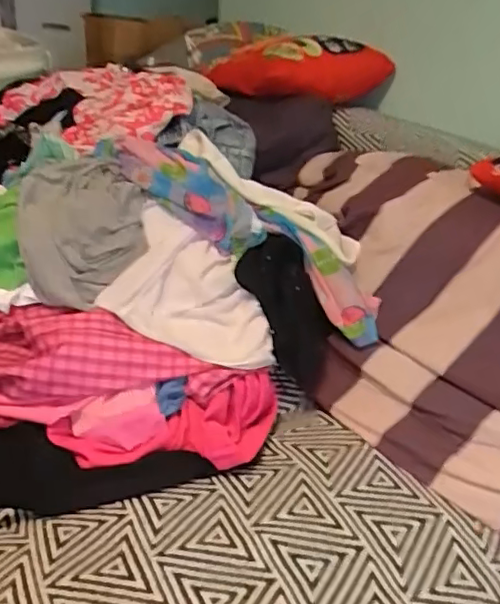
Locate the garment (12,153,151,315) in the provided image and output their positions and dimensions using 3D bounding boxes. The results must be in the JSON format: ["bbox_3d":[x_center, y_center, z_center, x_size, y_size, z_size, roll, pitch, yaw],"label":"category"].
[{"bbox_3d":[-0.254,-0.109,0.911,0.177,0.164,0.170,-7,30,-22],"label":"garment"}]

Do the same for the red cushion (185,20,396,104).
[{"bbox_3d":[0.086,-0.603,1.505,0.444,0.129,0.396,-1,29,-12],"label":"red cushion"}]

